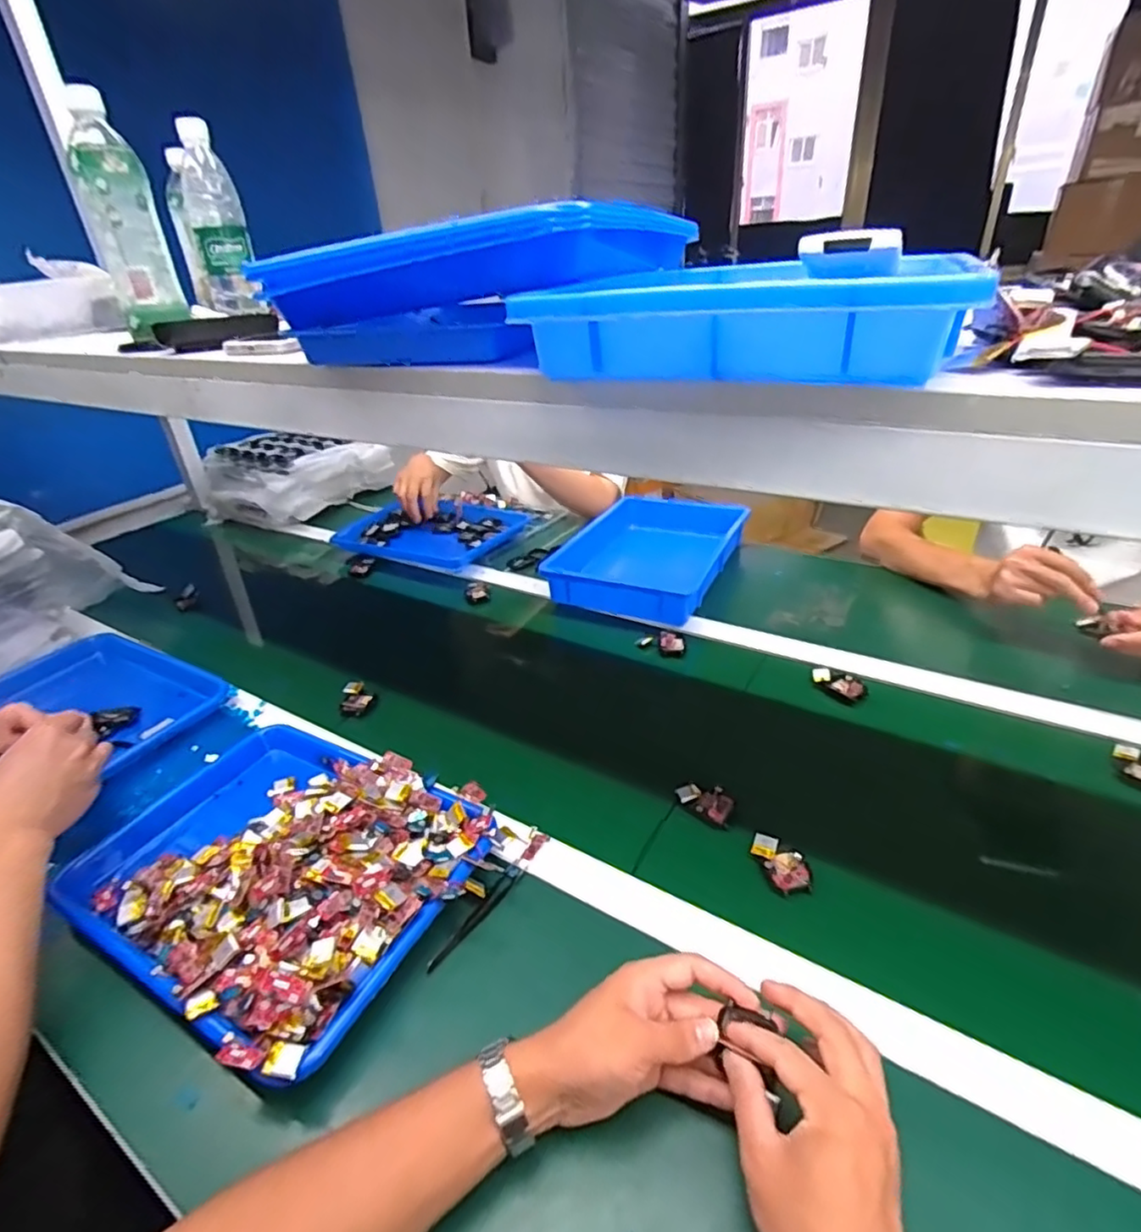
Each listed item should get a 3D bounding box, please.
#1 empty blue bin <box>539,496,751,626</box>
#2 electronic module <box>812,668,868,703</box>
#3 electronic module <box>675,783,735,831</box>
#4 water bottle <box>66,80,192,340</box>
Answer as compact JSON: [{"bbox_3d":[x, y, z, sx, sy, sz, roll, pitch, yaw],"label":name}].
[{"bbox_3d":[0.146,-0.118,1.073,0.248,0.061,0.390,13,35,25],"label":"empty blue bin"},{"bbox_3d":[0.327,0.085,0.765,0.063,0.018,0.032,21,39,34],"label":"electronic module"},{"bbox_3d":[0.132,0.183,0.616,0.053,0.013,0.038,15,36,27],"label":"electronic module"},{"bbox_3d":[-0.454,-0.404,0.638,0.062,0.199,0.079,-19,35,-23],"label":"water bottle"}]

